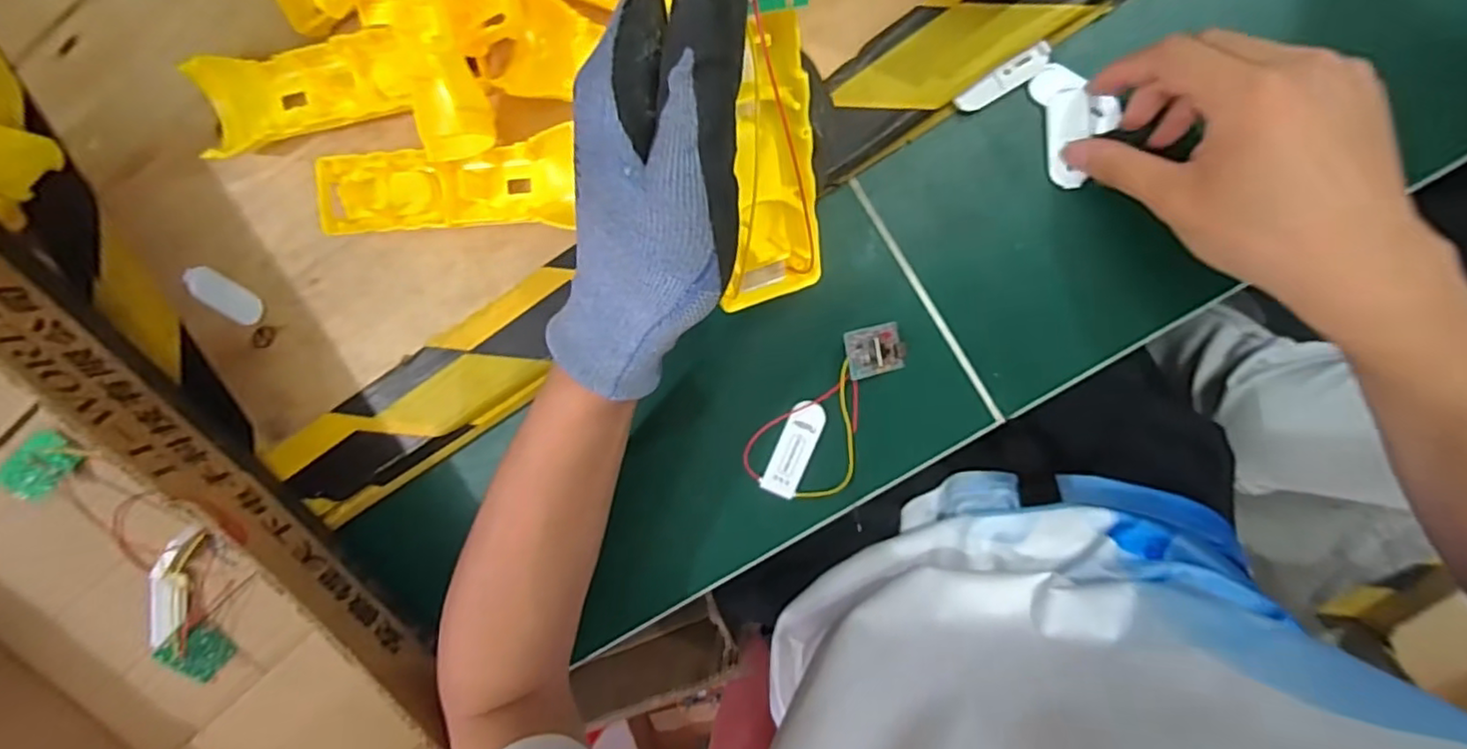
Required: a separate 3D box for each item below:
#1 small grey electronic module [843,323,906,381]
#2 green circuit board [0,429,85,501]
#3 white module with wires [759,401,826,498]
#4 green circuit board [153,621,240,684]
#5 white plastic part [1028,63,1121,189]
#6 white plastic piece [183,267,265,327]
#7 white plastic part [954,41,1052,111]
[{"bbox_3d":[0.080,-0.013,0.359,0.036,0.012,0.027,-13,96,-19],"label":"small grey electronic module"},{"bbox_3d":[-0.397,0.051,0.375,0.008,0.037,0.028,5,142,20],"label":"green circuit board"},{"bbox_3d":[0.036,0.043,0.381,0.021,0.008,0.058,24,99,1],"label":"white module with wires"},{"bbox_3d":[-0.329,0.171,0.405,0.005,0.027,0.034,-5,127,41],"label":"green circuit board"},{"bbox_3d":[0.178,-0.131,0.339,0.036,0.005,0.062,-16,96,7],"label":"white plastic part"},{"bbox_3d":[-0.303,-0.047,0.389,0.051,0.004,0.020,33,100,0],"label":"white plastic piece"},{"bbox_3d":[0.139,-0.152,0.338,0.050,0.007,0.013,-31,94,9],"label":"white plastic part"}]

